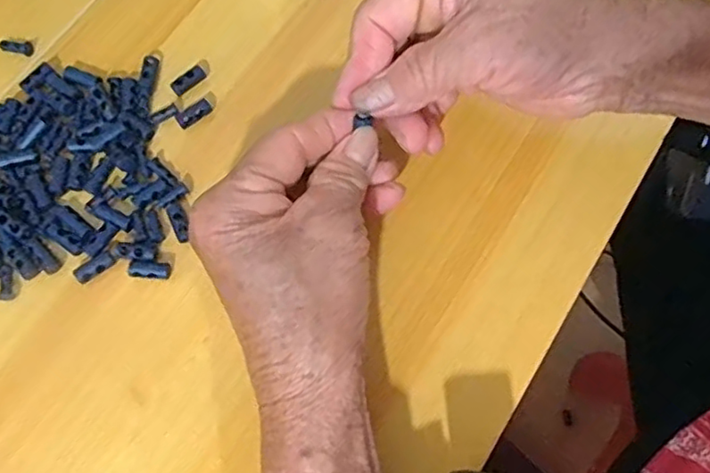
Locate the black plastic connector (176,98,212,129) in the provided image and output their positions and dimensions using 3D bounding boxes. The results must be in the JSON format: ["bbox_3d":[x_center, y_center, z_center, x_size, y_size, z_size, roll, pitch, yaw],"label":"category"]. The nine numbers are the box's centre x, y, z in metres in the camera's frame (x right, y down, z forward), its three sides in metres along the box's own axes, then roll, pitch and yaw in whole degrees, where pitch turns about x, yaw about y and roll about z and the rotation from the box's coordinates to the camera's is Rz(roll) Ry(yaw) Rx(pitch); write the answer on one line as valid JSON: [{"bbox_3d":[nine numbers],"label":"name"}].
[{"bbox_3d":[-0.081,-0.062,0.313,0.018,0.006,0.008,-34,77,-11],"label":"black plastic connector"}]

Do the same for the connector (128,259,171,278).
[{"bbox_3d":[-0.094,0.015,0.285,0.018,0.004,0.008,6,72,-13],"label":"connector"}]

